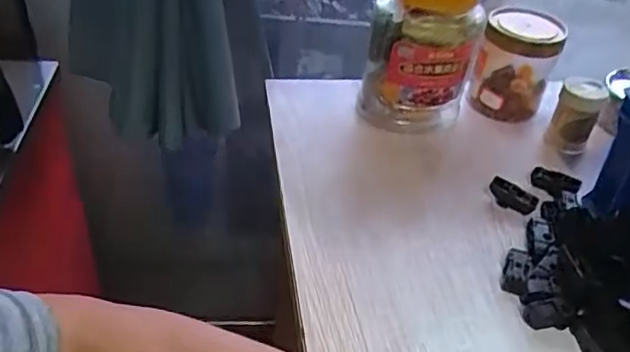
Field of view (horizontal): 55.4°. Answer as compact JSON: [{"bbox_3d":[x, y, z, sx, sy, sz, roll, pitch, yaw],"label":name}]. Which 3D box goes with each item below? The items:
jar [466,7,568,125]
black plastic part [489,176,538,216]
[{"bbox_3d":[0.230,-0.129,0.684,0.084,0.113,0.081,4,39,-3],"label":"jar"},{"bbox_3d":[0.188,0.021,0.573,0.045,0.018,0.023,26,43,22],"label":"black plastic part"}]

